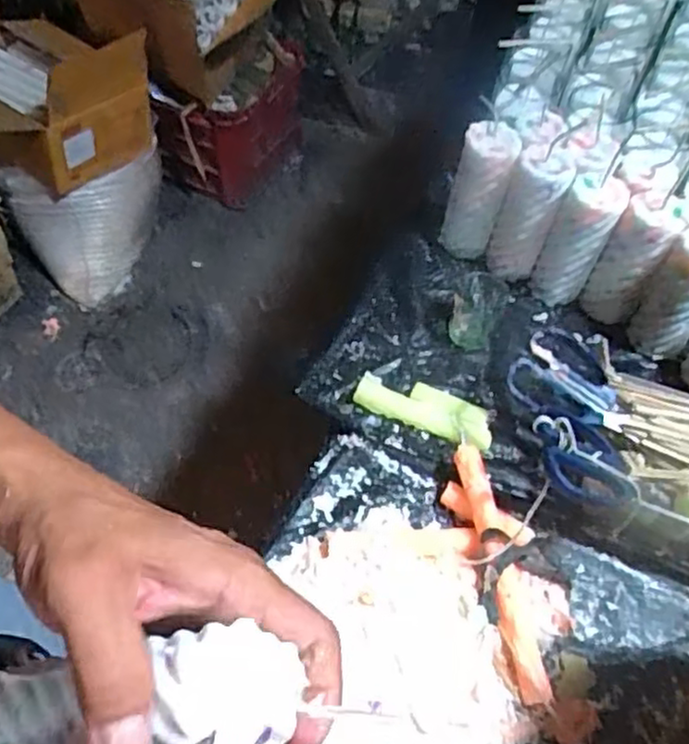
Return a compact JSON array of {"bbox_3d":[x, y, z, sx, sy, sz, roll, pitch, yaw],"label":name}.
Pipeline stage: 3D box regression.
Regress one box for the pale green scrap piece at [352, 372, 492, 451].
[{"bbox_3d":[0.072,0.033,0.639,0.122,0.019,0.044,25,58,14],"label":"pale green scrap piece"}]

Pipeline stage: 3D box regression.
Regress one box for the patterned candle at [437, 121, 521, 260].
[{"bbox_3d":[0.138,-0.190,0.734,0.056,0.126,0.057,13,56,6],"label":"patterned candle"}]

